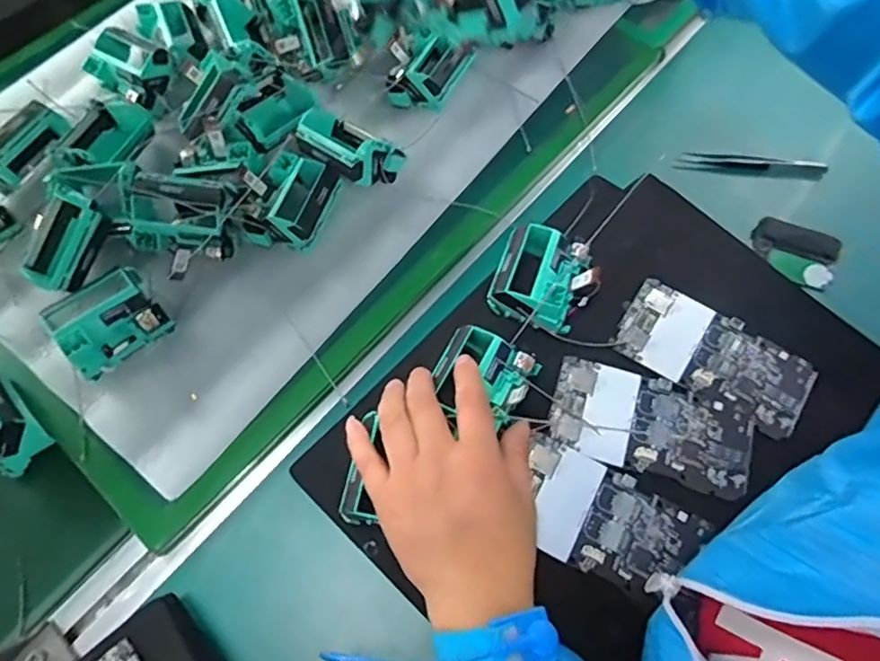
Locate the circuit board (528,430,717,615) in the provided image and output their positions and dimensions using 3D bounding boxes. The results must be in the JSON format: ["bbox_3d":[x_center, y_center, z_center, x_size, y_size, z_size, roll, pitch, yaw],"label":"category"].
[{"bbox_3d":[0.102,0.120,0.380,0.114,0.005,0.066,27,68,15],"label":"circuit board"}]

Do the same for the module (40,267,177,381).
[{"bbox_3d":[-0.238,-0.007,0.435,0.067,0.039,0.061,-40,69,-16],"label":"module"}]

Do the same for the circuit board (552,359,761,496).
[{"bbox_3d":[0.142,0.063,0.406,0.127,0.004,0.064,15,65,9],"label":"circuit board"}]

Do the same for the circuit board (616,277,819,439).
[{"bbox_3d":[0.192,0.017,0.426,0.128,0.005,0.067,30,69,16],"label":"circuit board"}]

